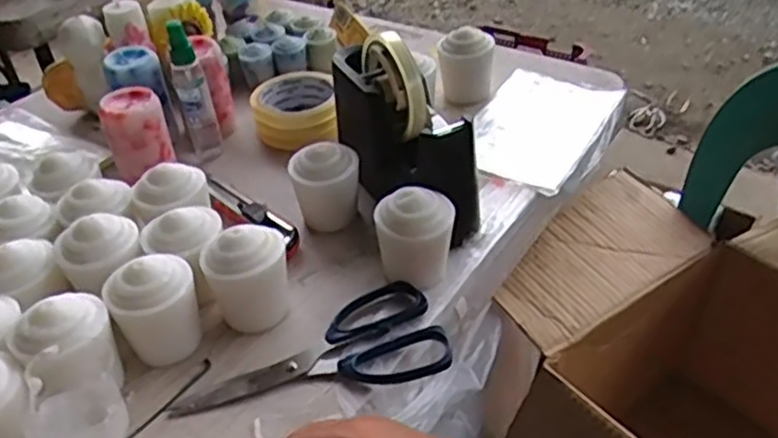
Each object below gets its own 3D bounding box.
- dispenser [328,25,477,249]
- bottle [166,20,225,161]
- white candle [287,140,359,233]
[{"bbox_3d":[0.006,-0.072,0.564,0.053,0.124,0.193,-25,44,-25],"label":"dispenser"},{"bbox_3d":[-0.185,-0.121,0.660,0.033,0.134,0.032,-16,40,-15],"label":"bottle"},{"bbox_3d":[-0.052,-0.027,0.572,0.053,0.063,0.045,-6,39,-3],"label":"white candle"}]

